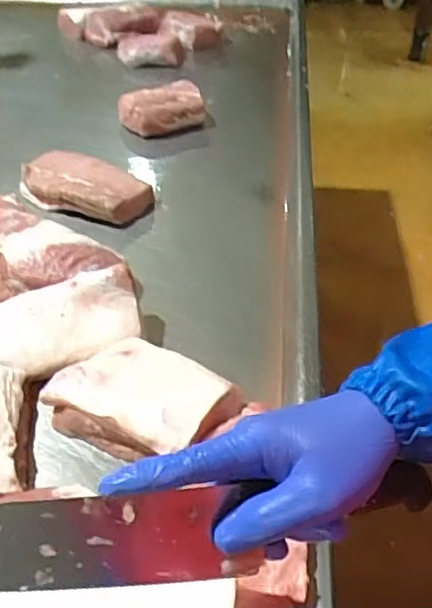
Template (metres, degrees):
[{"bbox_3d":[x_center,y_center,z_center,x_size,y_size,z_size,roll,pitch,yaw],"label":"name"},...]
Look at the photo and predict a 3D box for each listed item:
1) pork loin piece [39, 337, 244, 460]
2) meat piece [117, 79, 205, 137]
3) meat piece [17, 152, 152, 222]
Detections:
[{"bbox_3d":[-0.079,0.112,0.662,0.185,0.066,0.118,19,45,20],"label":"pork loin piece"},{"bbox_3d":[-0.106,-0.405,1.220,0.160,0.057,0.107,-27,48,-27],"label":"meat piece"},{"bbox_3d":[-0.222,-0.198,1.001,0.226,0.057,0.105,9,42,10],"label":"meat piece"}]

